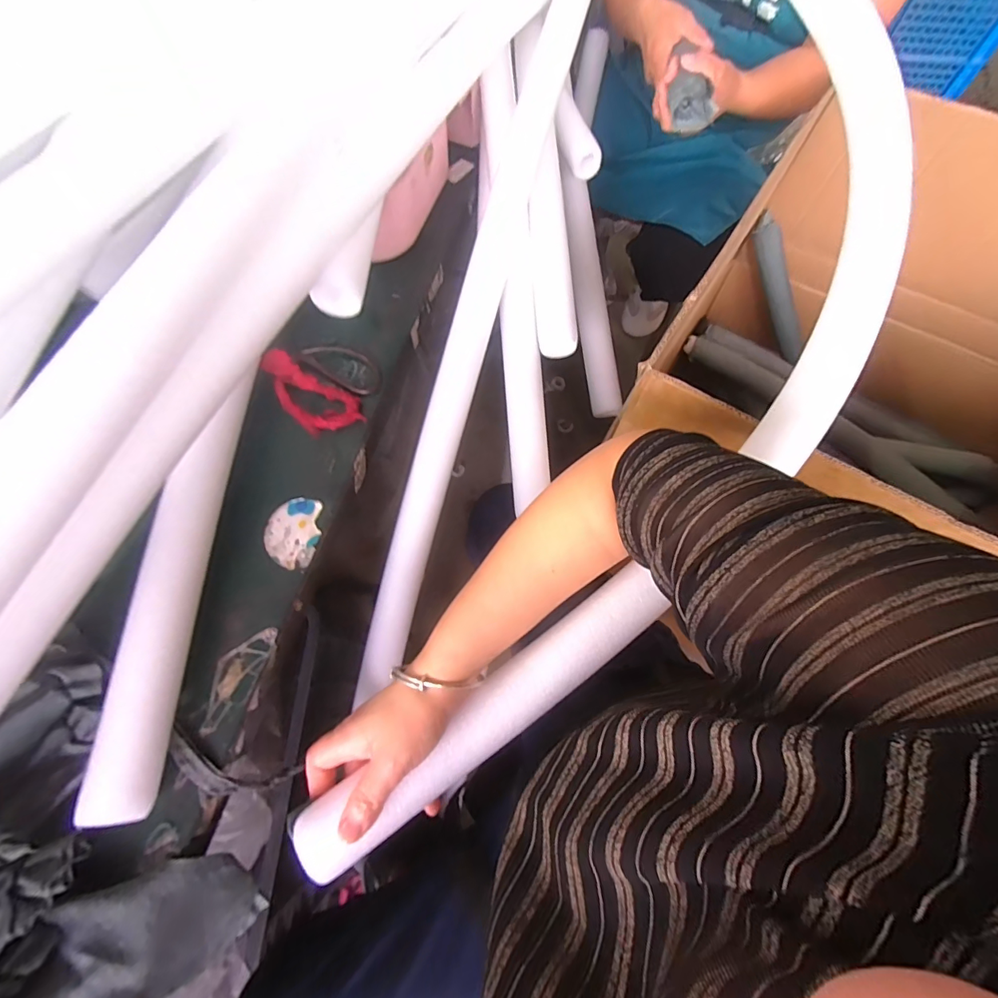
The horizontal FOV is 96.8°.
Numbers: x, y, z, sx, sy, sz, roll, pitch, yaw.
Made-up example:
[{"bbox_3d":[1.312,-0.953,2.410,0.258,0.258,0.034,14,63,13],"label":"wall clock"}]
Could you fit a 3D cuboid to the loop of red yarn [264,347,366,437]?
[{"bbox_3d":[-0.201,-0.111,0.464,0.123,0.021,0.058,39,73,14],"label":"loop of red yarn"}]

